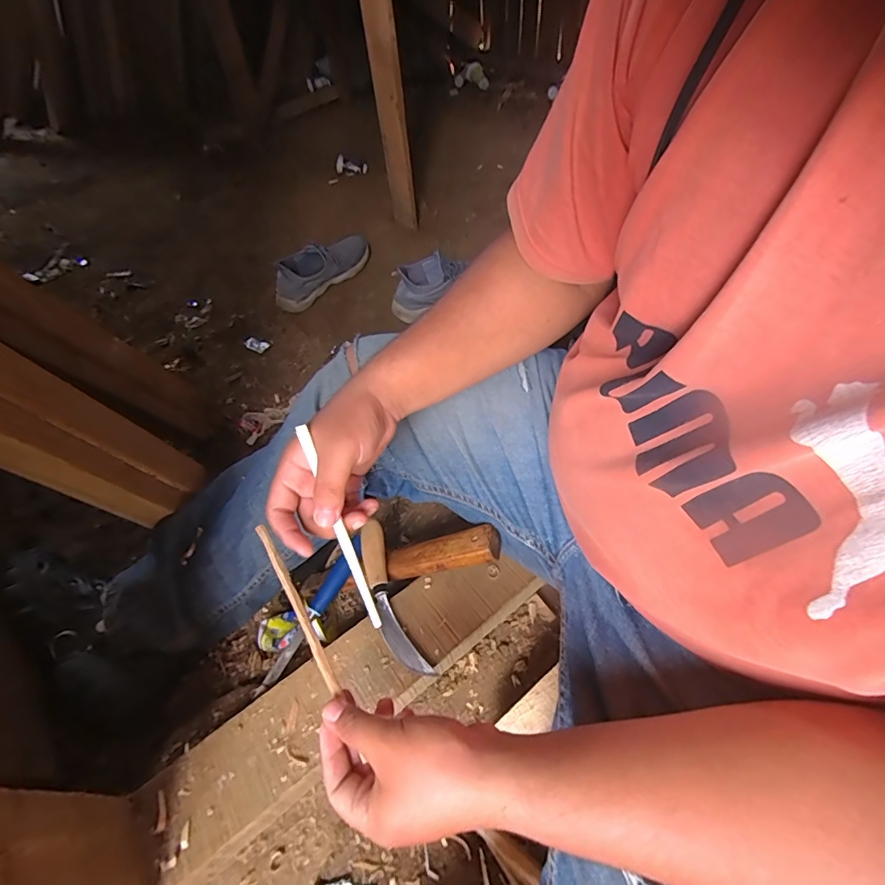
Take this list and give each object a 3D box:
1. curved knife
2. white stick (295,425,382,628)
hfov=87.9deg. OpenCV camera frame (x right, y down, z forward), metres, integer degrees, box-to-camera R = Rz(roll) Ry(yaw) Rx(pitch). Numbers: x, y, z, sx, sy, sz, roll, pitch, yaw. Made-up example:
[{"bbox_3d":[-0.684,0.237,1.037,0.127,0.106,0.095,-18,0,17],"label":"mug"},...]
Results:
[{"bbox_3d":[-0.062,0.174,0.523,0.037,0.026,0.182,-20,52,-11],"label":"curved knife"},{"bbox_3d":[-0.083,0.067,0.367,0.008,0.006,0.170,-21,92,-13],"label":"white stick"}]

